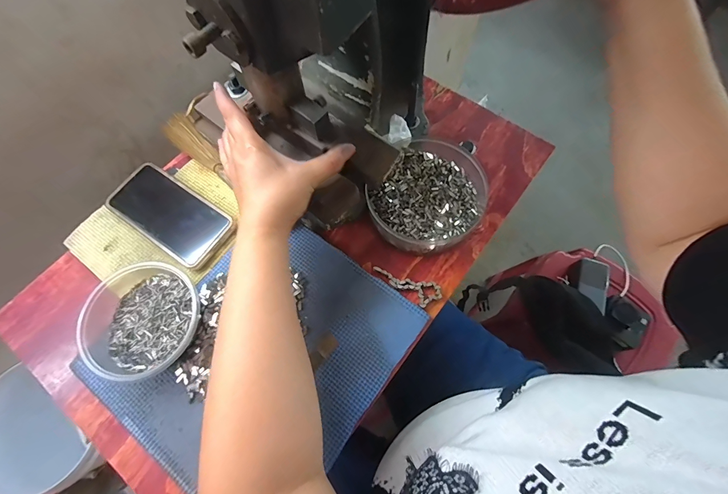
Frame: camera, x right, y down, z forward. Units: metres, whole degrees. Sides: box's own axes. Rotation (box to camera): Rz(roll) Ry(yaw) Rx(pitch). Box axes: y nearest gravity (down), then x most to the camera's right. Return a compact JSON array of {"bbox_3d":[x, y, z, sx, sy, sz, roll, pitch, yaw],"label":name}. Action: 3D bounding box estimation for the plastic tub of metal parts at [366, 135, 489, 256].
[{"bbox_3d":[0.077,-0.059,0.414,0.122,0.040,0.136,36,74,14],"label":"plastic tub of metal parts"}]

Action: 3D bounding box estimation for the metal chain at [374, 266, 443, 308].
[{"bbox_3d":[0.048,0.047,0.393,0.078,0.007,0.030,13,70,6],"label":"metal chain"}]

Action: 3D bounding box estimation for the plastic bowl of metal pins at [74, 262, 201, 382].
[{"bbox_3d":[-0.224,0.077,0.355,0.116,0.050,0.108,0,69,1],"label":"plastic bowl of metal pins"}]

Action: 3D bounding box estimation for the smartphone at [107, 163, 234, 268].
[{"bbox_3d":[-0.233,-0.041,0.419,0.153,0.016,0.075,33,73,13],"label":"smartphone"}]

